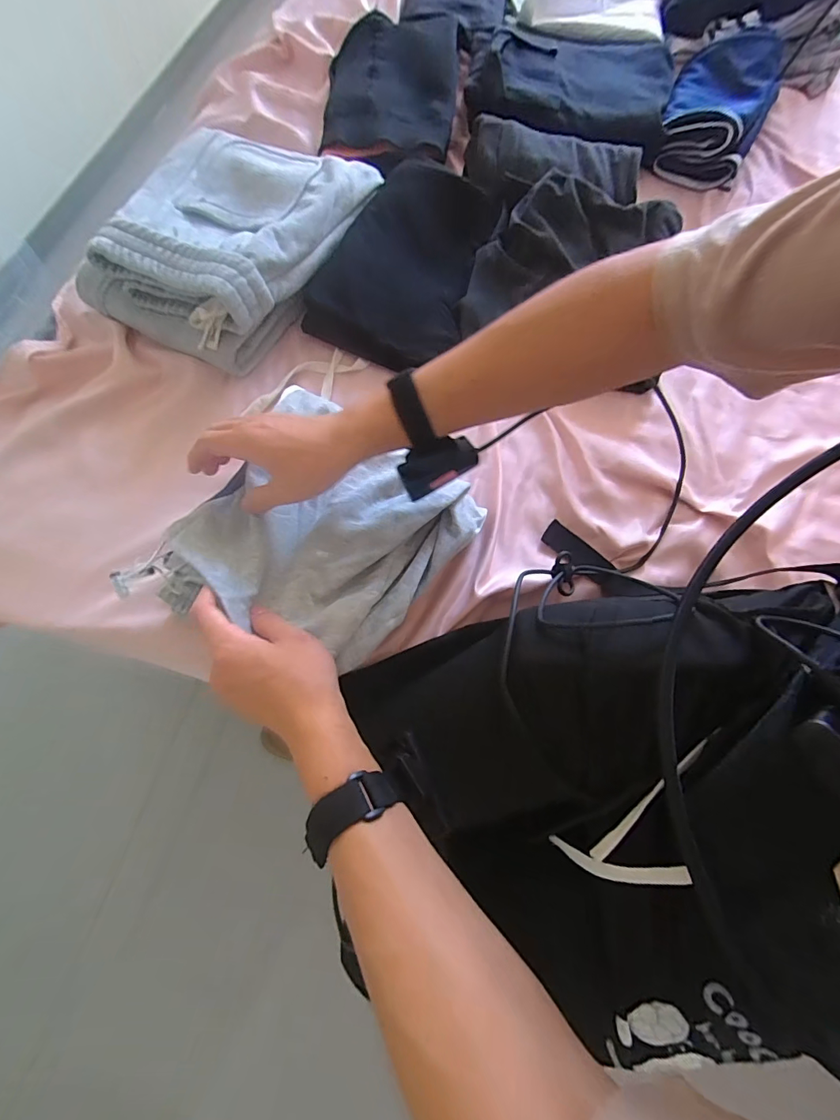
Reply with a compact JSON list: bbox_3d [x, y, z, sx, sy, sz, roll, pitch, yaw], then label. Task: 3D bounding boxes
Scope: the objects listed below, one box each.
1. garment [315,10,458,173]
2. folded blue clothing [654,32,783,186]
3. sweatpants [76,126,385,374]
[{"bbox_3d":[-0.040,-0.723,0.681,0.193,0.046,0.387,5,72,0],"label":"garment"},{"bbox_3d":[0.478,-0.726,0.703,0.154,0.083,0.302,23,73,6],"label":"folded blue clothing"},{"bbox_3d":[-0.240,-0.424,0.543,0.262,0.069,0.336,24,73,6],"label":"sweatpants"}]

